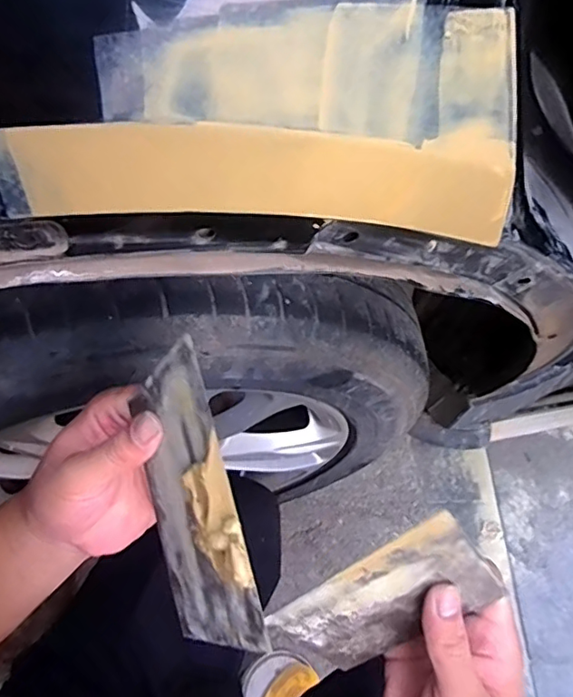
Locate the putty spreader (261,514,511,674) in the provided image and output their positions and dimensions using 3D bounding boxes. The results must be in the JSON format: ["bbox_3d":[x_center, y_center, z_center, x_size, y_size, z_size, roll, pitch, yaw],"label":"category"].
[{"bbox_3d":[0.058,0.148,0.327,0.069,0.144,0.004,38,29,-15],"label":"putty spreader"}]

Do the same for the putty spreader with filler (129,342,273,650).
[{"bbox_3d":[-0.051,0.077,0.286,0.009,0.073,0.146,-9,81,-45],"label":"putty spreader with filler"}]

